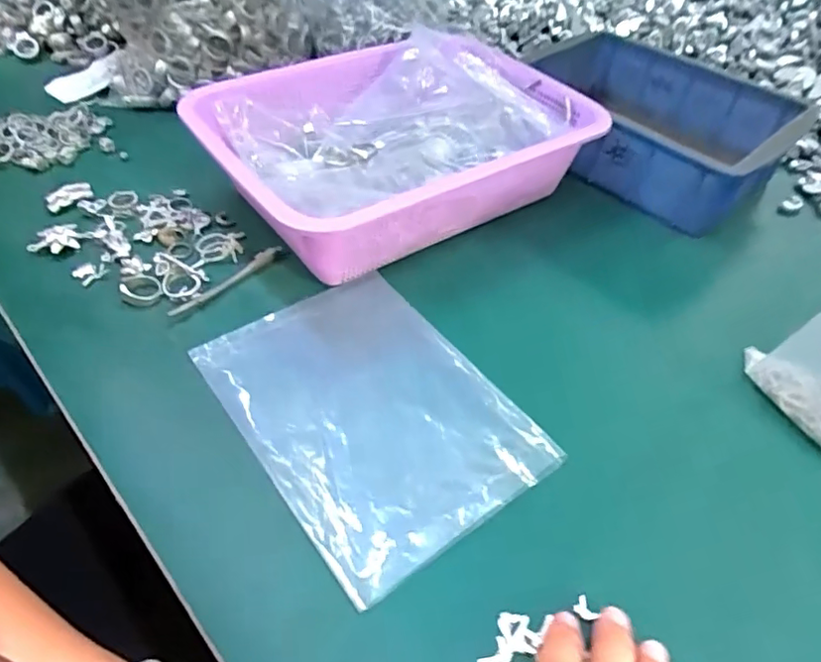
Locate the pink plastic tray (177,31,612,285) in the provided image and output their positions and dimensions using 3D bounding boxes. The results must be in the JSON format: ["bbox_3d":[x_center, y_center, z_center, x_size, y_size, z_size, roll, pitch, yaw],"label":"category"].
[{"bbox_3d":[-0.011,-0.153,0.496,0.297,0.088,0.219,-28,54,-25],"label":"pink plastic tray"}]

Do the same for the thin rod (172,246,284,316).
[{"bbox_3d":[-0.134,-0.037,0.436,0.010,0.006,0.099,31,53,24],"label":"thin rod"}]

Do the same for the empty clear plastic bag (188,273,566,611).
[{"bbox_3d":[-0.026,0.045,0.364,0.143,0.010,0.195,-29,55,-26],"label":"empty clear plastic bag"}]

